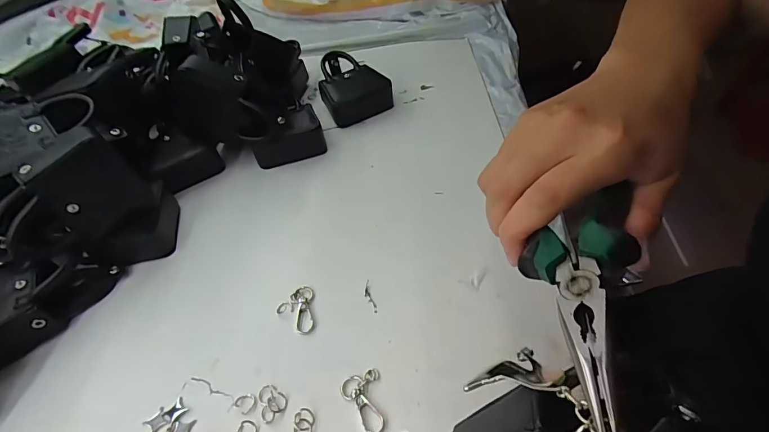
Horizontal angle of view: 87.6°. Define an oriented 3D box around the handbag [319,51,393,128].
[{"bbox_3d":[-0.039,-0.156,0.495,0.078,0.055,0.092,-17,45,-9],"label":"handbag"}]

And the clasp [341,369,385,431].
[{"bbox_3d":[-0.013,0.117,0.253,0.026,0.004,0.039,-14,45,-6],"label":"clasp"}]

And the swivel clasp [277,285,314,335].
[{"bbox_3d":[-0.068,0.073,0.306,0.028,0.005,0.040,-9,45,-1],"label":"swivel clasp"}]

